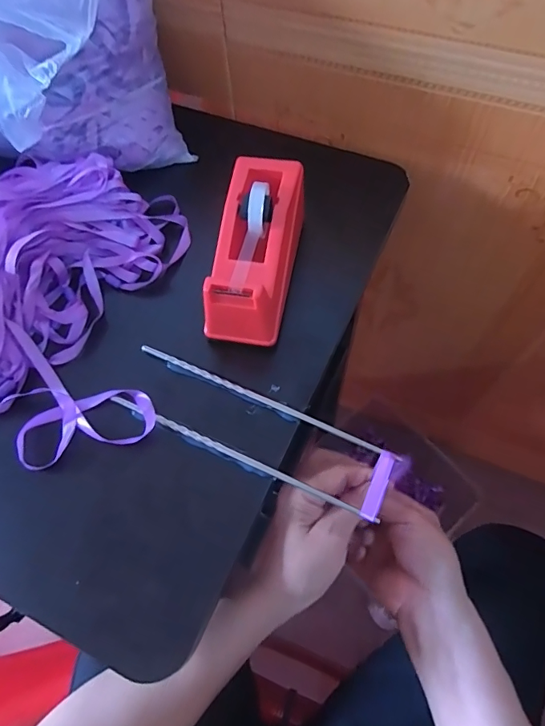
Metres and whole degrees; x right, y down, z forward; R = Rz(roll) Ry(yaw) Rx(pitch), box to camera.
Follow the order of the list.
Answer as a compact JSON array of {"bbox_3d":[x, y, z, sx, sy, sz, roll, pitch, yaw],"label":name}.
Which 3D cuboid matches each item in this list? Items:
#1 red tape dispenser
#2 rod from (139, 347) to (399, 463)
[{"bbox_3d":[-0.015,-0.094,0.386,0.062,0.071,0.154,9,64,8],"label":"red tape dispenser"},{"bbox_3d":[-0.013,0.027,0.364,0.209,0.005,0.007,23,66,13],"label":"rod"}]

